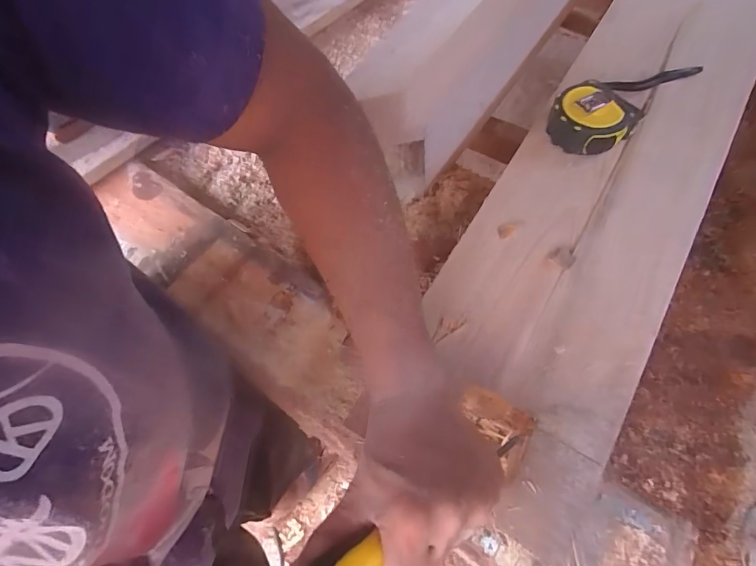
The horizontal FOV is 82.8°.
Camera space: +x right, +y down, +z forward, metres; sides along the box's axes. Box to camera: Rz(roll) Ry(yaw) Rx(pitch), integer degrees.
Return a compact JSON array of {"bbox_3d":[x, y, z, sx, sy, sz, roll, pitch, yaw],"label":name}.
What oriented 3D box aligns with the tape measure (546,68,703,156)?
[{"bbox_3d":[0.251,-0.191,0.428,0.186,0.038,0.068,-36,66,-14],"label":"tape measure"}]

